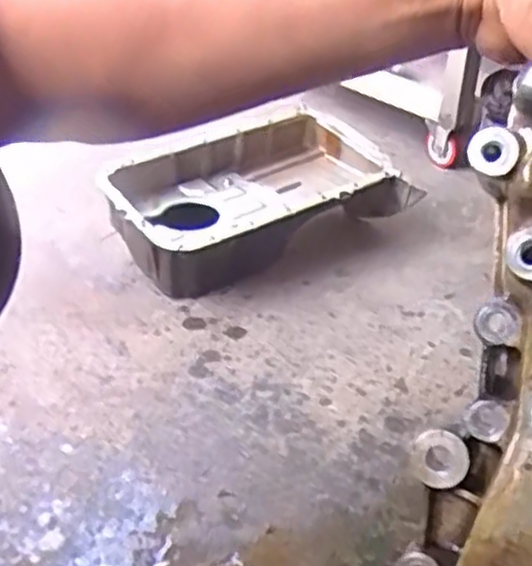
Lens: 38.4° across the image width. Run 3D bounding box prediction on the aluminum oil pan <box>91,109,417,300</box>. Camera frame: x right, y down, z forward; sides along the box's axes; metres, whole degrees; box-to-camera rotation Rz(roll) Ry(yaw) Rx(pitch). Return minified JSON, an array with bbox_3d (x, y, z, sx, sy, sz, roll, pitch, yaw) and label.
[{"bbox_3d":[-0.025,-0.126,1.160,0.421,0.136,0.272,-16,36,-24],"label":"aluminum oil pan"}]

